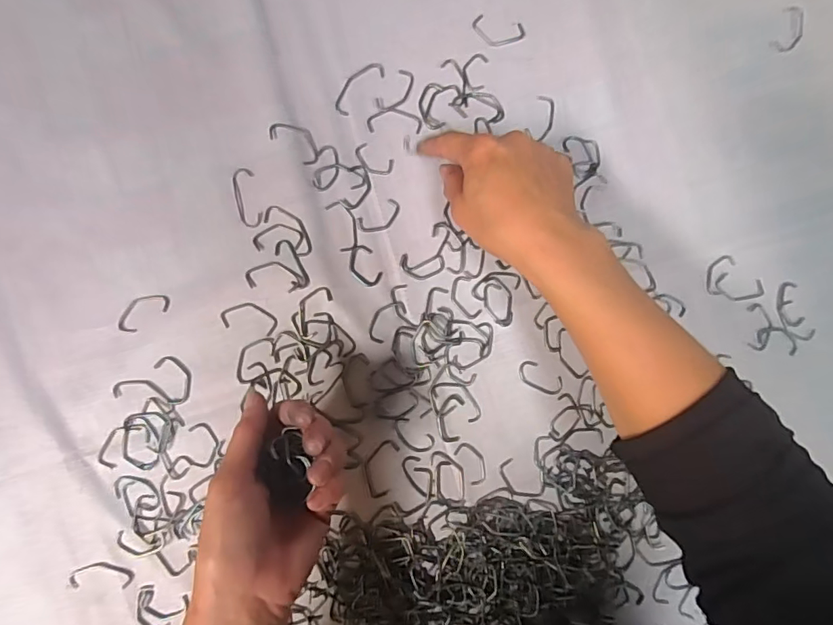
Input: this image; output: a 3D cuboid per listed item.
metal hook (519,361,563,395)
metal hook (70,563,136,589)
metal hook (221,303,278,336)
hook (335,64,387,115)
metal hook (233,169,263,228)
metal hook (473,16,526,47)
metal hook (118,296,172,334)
[{"bbox_3d":[0.096,0.051,0.372,0.036,0.004,0.017,29,87,-4],"label":"metal hook"},{"bbox_3d":[-0.222,0.185,0.343,0.043,0.004,0.017,0,89,-5],"label":"metal hook"},{"bbox_3d":[-0.121,0.004,0.352,0.039,0.004,0.021,11,88,-5],"label":"metal hook"},{"bbox_3d":[-0.044,-0.172,0.367,0.019,0.004,0.050,41,86,-3],"label":"hook"},{"bbox_3d":[-0.125,-0.084,0.357,0.016,0.004,0.045,-13,90,-5],"label":"metal hook"},{"bbox_3d":[0.064,-0.217,0.376,0.041,0.004,0.021,9,88,-5],"label":"metal hook"},{"bbox_3d":[-0.197,-0.001,0.349,0.039,0.004,0.019,-34,92,-5],"label":"metal hook"}]

